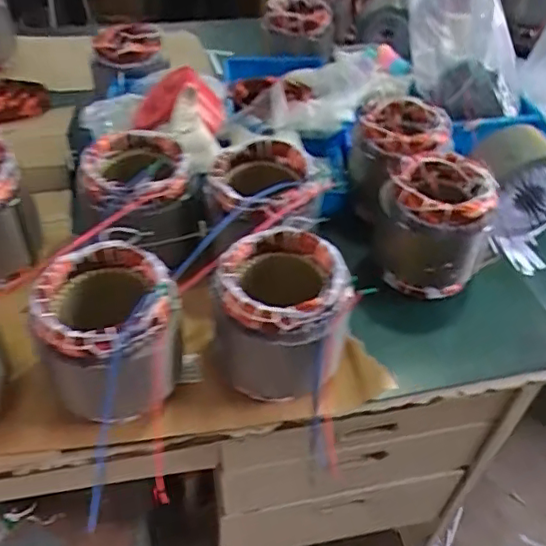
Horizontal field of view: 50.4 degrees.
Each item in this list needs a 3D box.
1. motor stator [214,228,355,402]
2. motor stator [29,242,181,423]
[{"bbox_3d":[0.006,0.053,0.673,0.131,0.168,0.129,-5,44,-11],"label":"motor stator"},{"bbox_3d":[-0.176,0.060,0.635,0.139,0.153,0.129,-6,44,-12],"label":"motor stator"}]

